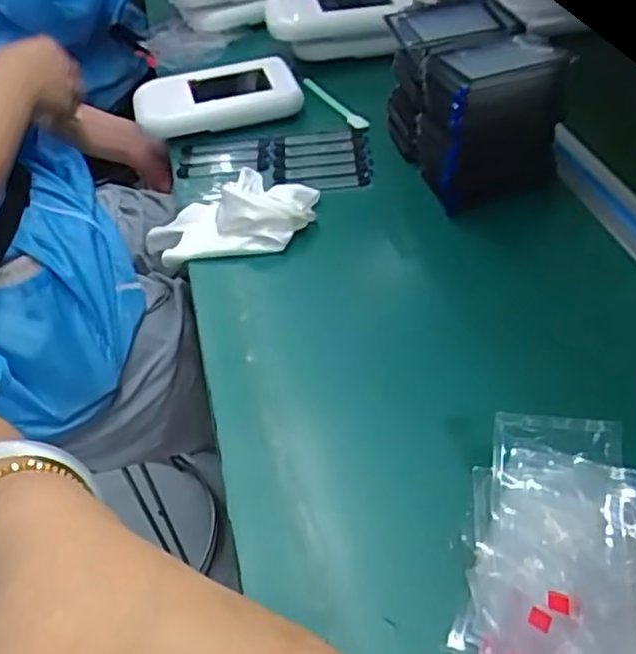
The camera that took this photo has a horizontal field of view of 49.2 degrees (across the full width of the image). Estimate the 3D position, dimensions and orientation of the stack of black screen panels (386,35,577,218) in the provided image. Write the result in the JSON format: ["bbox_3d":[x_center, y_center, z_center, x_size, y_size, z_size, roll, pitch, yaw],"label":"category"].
[{"bbox_3d":[0.119,-0.173,0.554,0.095,0.115,0.139,-13,45,-6],"label":"stack of black screen panels"}]

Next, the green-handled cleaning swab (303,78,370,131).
[{"bbox_3d":[0.016,-0.218,0.672,0.018,0.010,0.110,-26,48,-18],"label":"green-handled cleaning swab"}]

